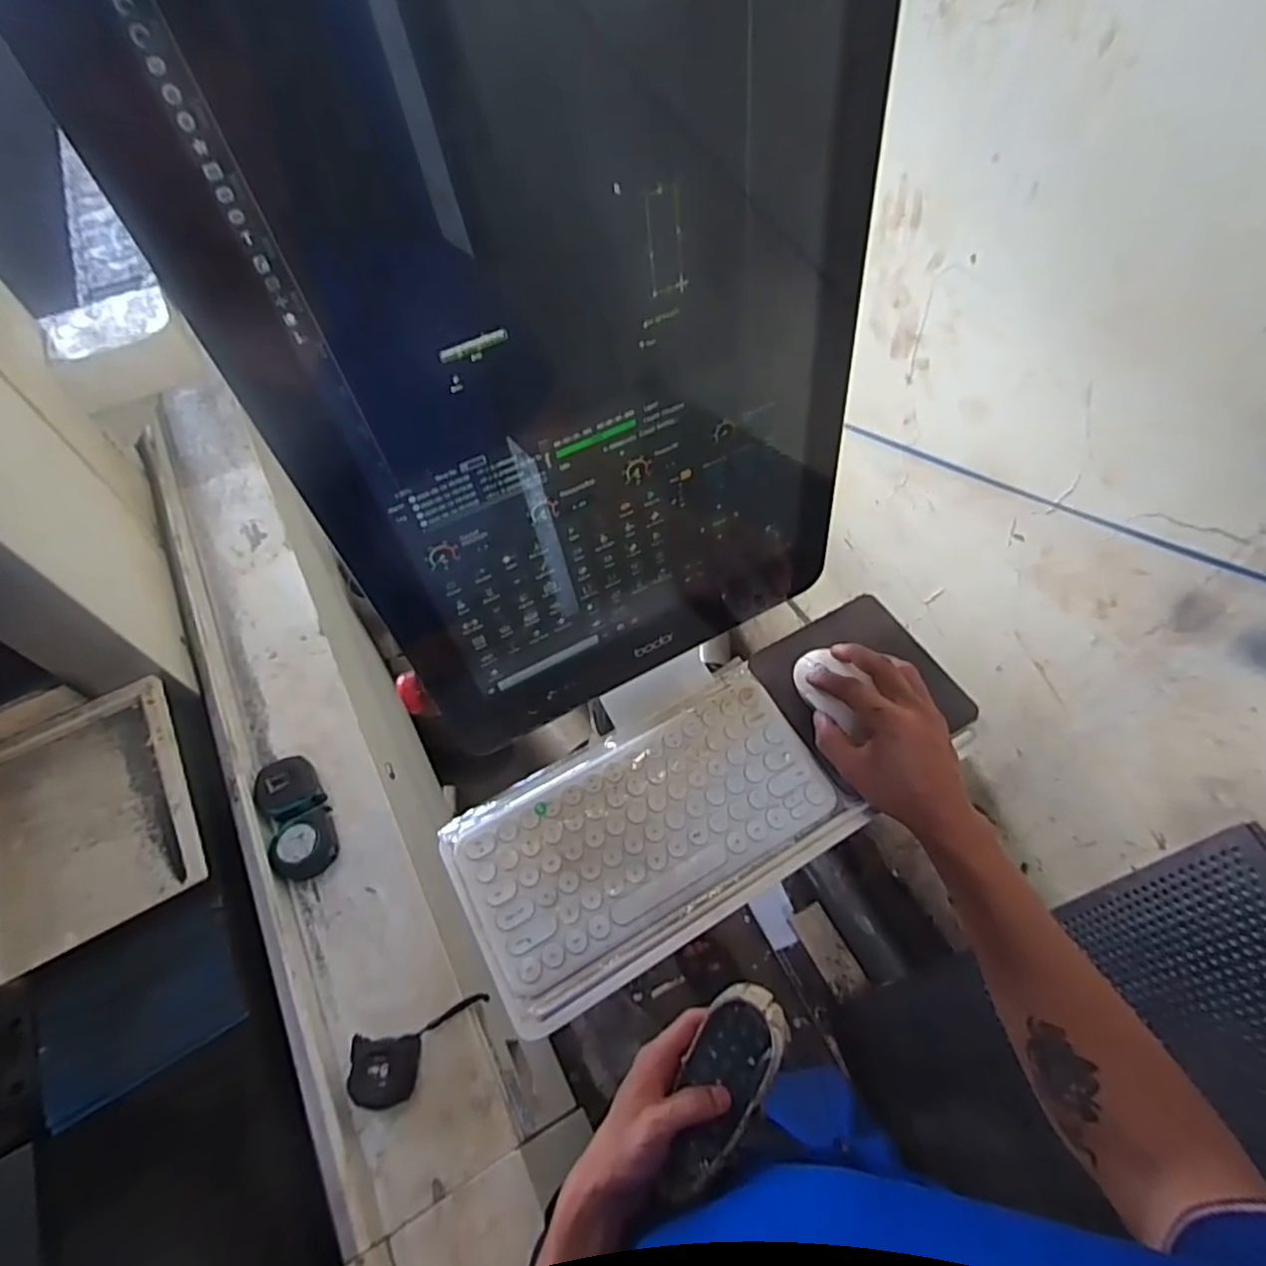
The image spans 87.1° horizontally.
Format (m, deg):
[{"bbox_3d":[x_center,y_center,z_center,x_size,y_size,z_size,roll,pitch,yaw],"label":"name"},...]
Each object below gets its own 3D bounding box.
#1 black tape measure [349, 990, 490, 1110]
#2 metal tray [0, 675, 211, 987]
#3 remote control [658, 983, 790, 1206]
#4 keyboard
[{"bbox_3d":[-0.234,0.450,0.709,0.133,0.034,0.075,-16,59,-7],"label":"black tape measure"},{"bbox_3d":[-0.673,0.208,0.805,0.230,0.053,0.314,-27,61,-13],"label":"metal tray"},{"bbox_3d":[0.064,0.328,0.476,0.055,0.021,0.144,21,77,15],"label":"remote control"},{"bbox_3d":[0.008,0.148,0.524,0.285,0.017,0.146,-28,61,-14],"label":"keyboard"}]

